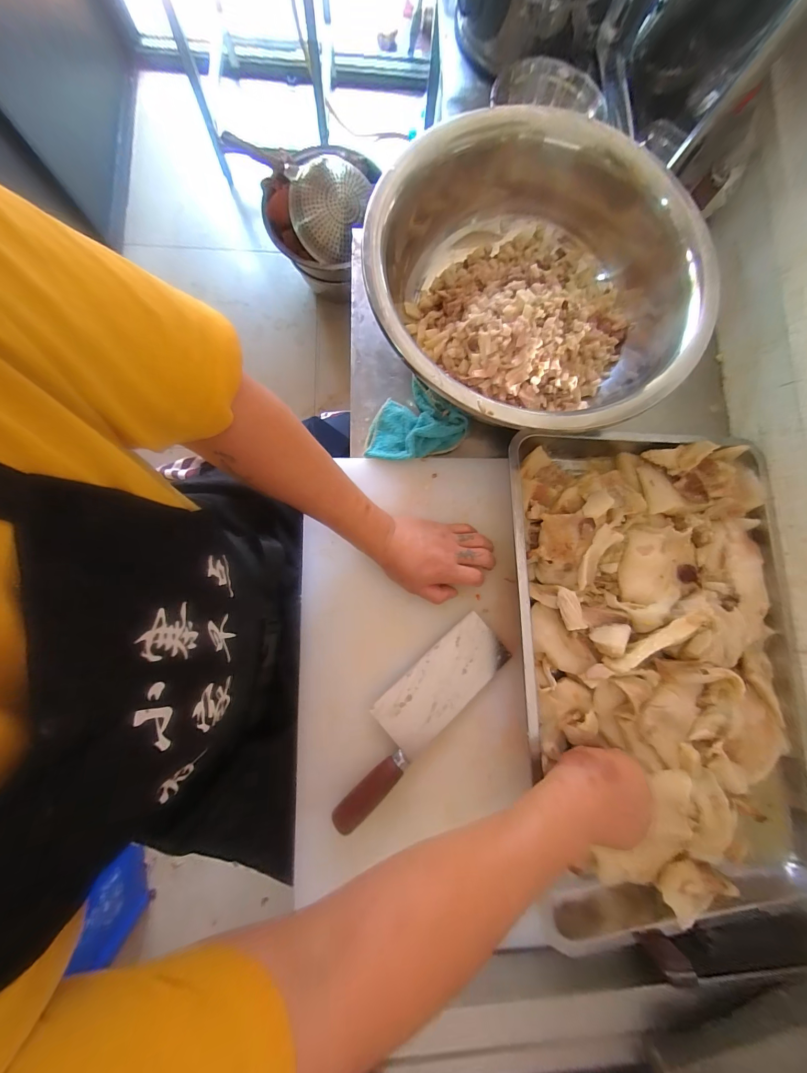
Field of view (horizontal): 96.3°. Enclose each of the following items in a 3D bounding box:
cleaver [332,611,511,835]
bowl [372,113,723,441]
[{"bbox_3d":[0.015,0.216,0.447,0.276,0.034,0.078,-42,87,-8],"label":"cleaver"},{"bbox_3d":[0.162,-0.343,0.481,0.402,0.138,0.436,0,83,-4],"label":"bowl"}]

